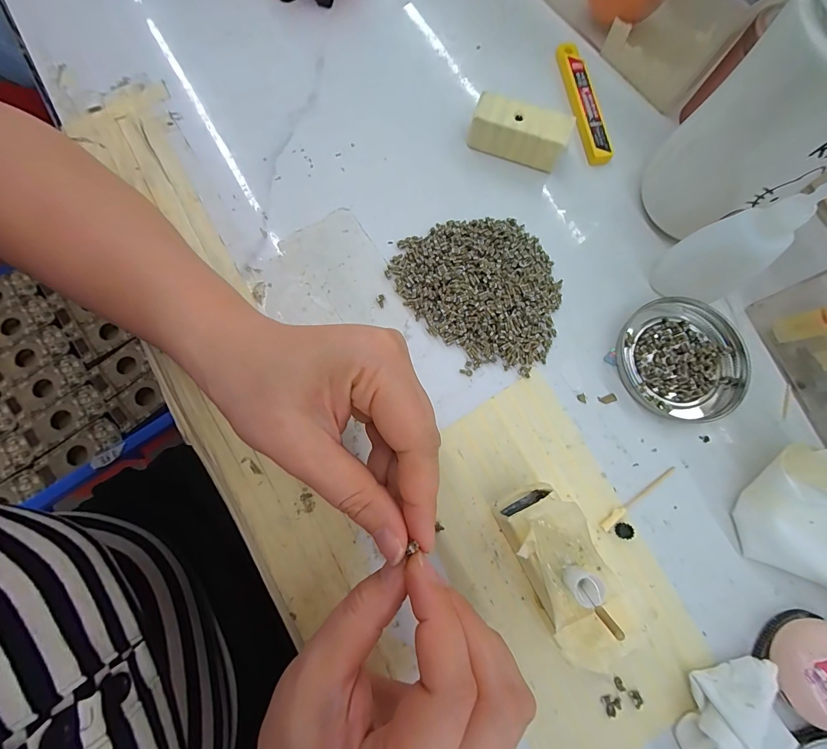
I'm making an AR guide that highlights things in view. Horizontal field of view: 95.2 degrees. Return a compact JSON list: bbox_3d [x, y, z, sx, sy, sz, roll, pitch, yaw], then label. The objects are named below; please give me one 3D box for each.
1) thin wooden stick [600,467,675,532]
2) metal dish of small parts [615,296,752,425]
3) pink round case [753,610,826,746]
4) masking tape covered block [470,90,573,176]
[{"bbox_3d":[0.133,0.072,0.224,0.059,0.004,0.006,-35,80,-8],"label":"thin wooden stick"},{"bbox_3d":[0.173,-0.009,0.240,0.080,0.008,0.077,1,77,-3],"label":"metal dish of small parts"},{"bbox_3d":[0.213,0.157,0.196,0.046,0.022,0.049,1,77,-3],"label":"pink round case"},{"bbox_3d":[0.073,-0.166,0.263,0.064,0.029,0.024,16,77,1],"label":"masking tape covered block"}]

